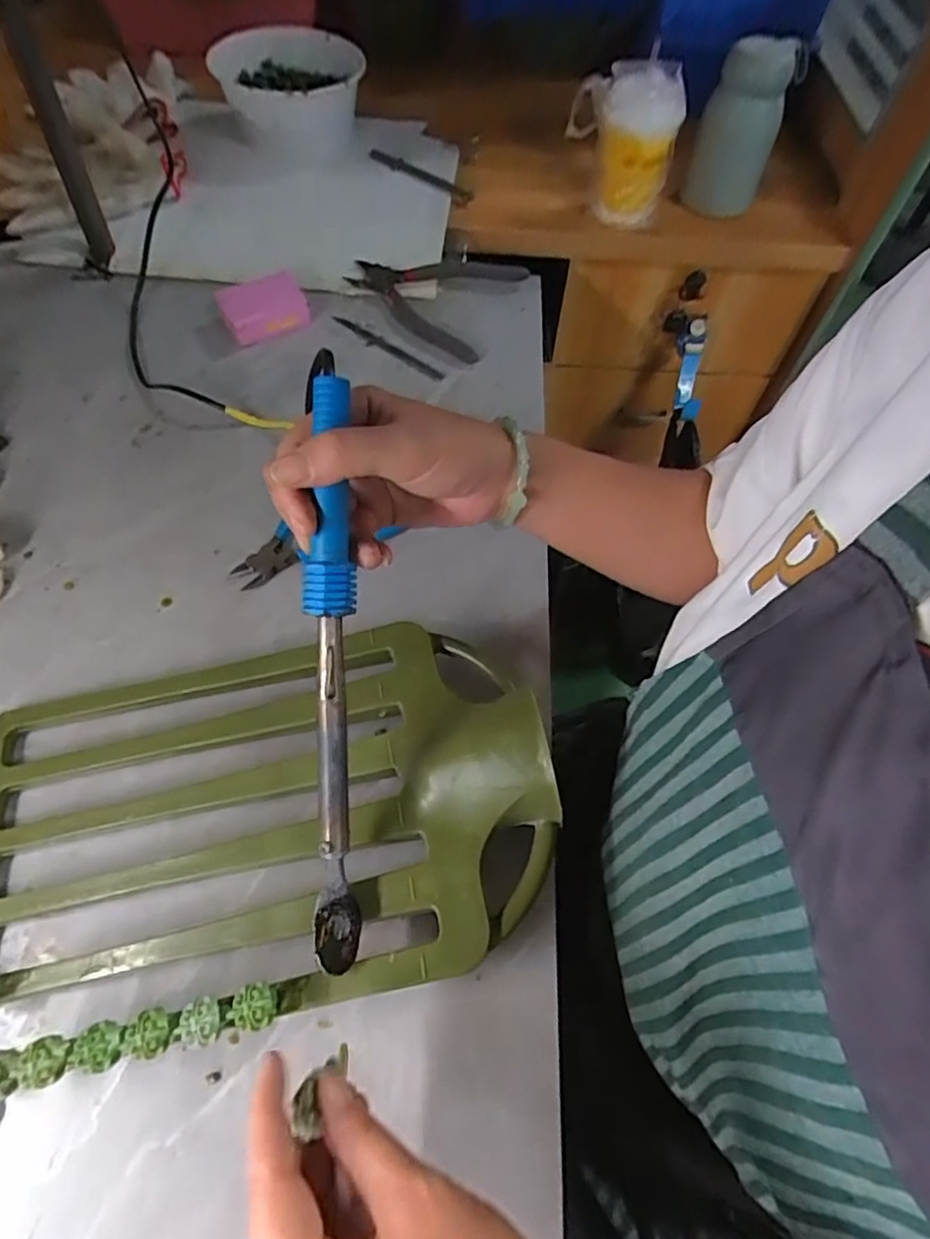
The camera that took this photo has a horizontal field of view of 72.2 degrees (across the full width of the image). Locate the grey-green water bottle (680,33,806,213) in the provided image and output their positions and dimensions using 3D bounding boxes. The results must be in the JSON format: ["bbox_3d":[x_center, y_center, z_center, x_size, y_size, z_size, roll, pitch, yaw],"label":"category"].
[{"bbox_3d":[0.280,-0.495,0.650,0.069,0.136,0.072,26,62,12],"label":"grey-green water bottle"}]

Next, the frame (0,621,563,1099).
[{"bbox_3d":[-0.122,0.107,0.357,0.331,0.071,0.214,-11,61,-8],"label":"frame"}]

